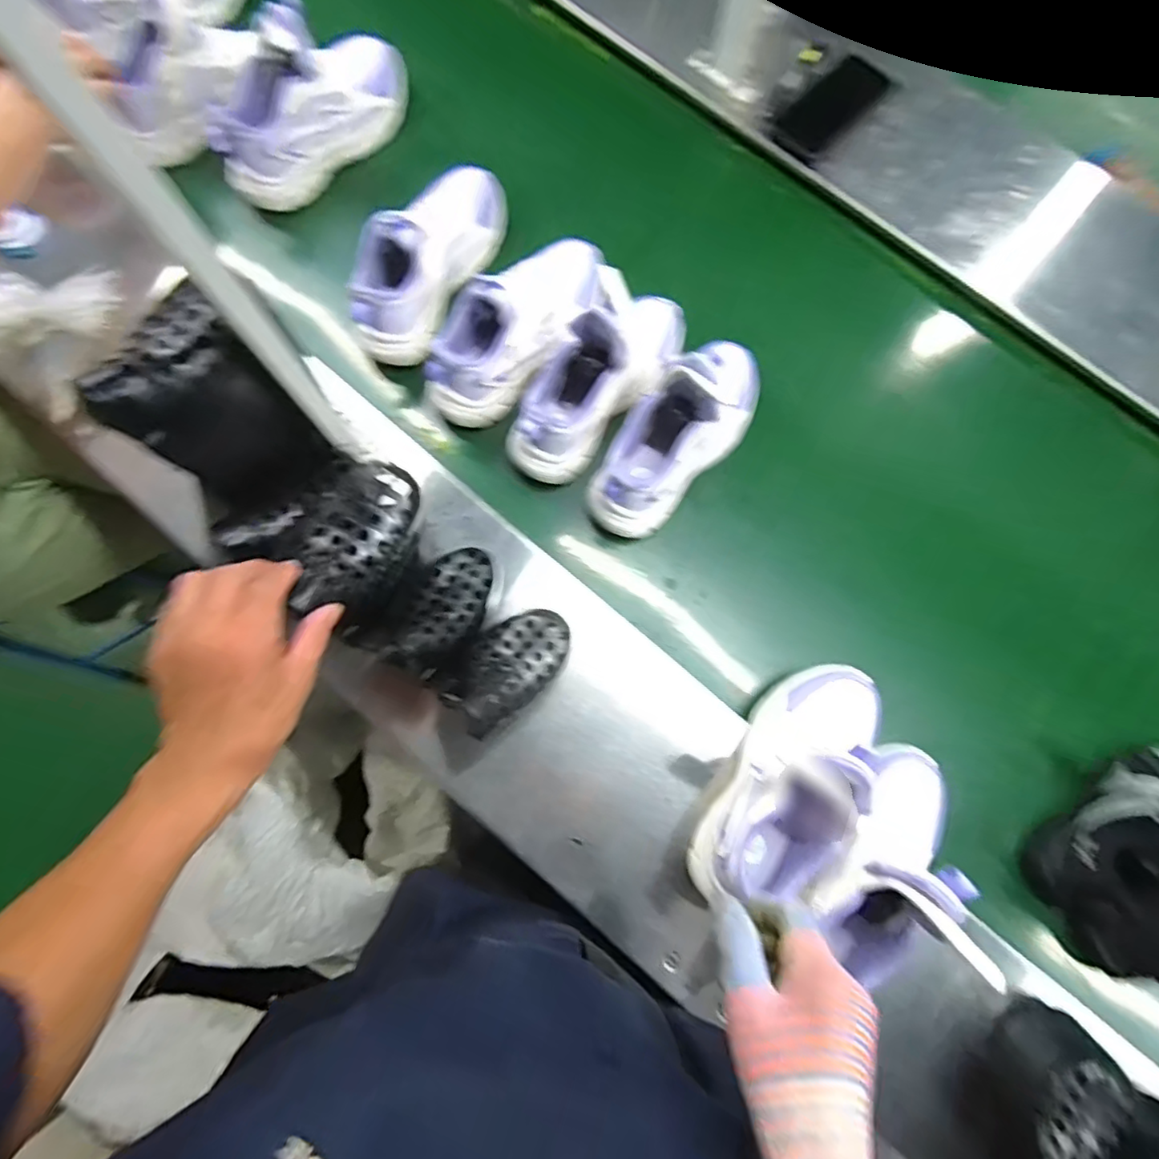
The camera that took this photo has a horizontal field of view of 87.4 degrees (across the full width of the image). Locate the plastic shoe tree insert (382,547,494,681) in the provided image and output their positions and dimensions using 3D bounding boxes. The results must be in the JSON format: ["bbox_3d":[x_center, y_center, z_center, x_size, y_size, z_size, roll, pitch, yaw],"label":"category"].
[{"bbox_3d":[-0.119,0.026,0.540,0.063,0.032,0.124,23,62,4],"label":"plastic shoe tree insert"}]

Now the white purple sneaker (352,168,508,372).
[{"bbox_3d":[-0.170,-0.365,0.666,0.080,0.104,0.246,30,79,6],"label":"white purple sneaker"}]

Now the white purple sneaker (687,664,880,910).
[{"bbox_3d":[0.192,0.178,0.525,0.093,0.116,0.228,31,79,6],"label":"white purple sneaker"}]

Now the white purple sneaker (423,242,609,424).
[{"bbox_3d":[-0.061,-0.278,0.647,0.083,0.108,0.251,41,80,7],"label":"white purple sneaker"}]

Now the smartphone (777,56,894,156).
[{"bbox_3d":[0.312,-0.581,0.734,0.069,0.011,0.152,44,83,1],"label":"smartphone"}]

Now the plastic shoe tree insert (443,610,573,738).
[{"bbox_3d":[-0.062,0.073,0.516,0.117,0.045,0.068,-42,81,-9],"label":"plastic shoe tree insert"}]

